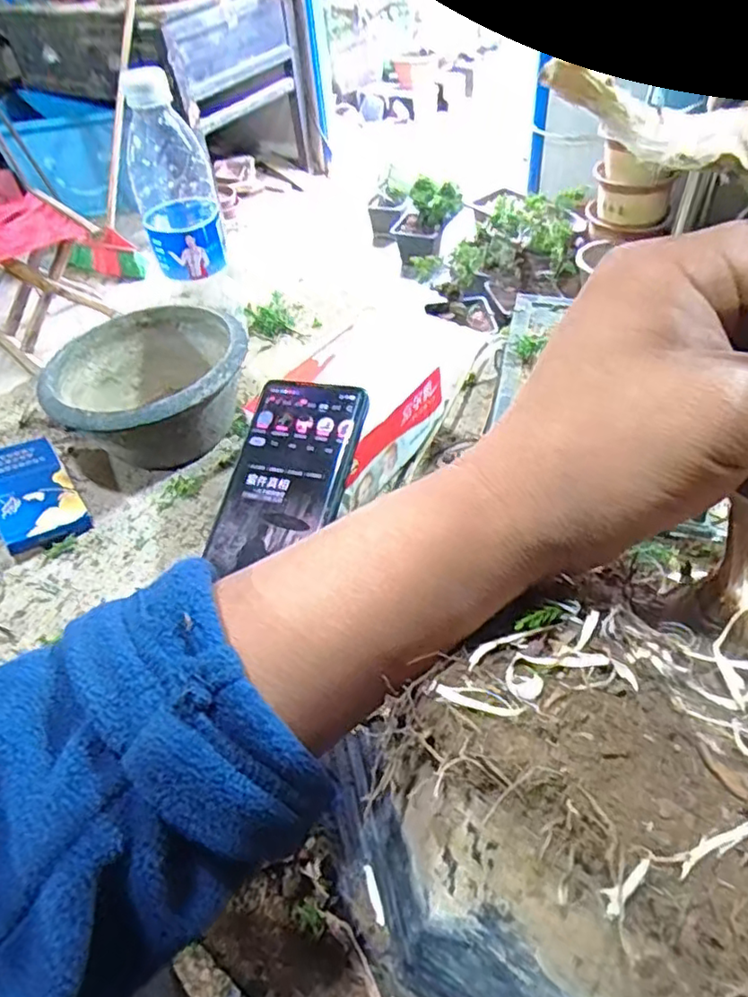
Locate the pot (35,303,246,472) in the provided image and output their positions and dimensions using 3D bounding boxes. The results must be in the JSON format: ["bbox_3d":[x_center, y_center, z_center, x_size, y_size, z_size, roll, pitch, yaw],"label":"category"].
[{"bbox_3d":[-0.172,-0.084,0.491,0.142,0.073,0.140,-3,48,3],"label":"pot"}]

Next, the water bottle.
[{"bbox_3d":[-0.158,-0.247,0.485,0.061,0.137,0.049,-20,49,-11],"label":"water bottle"}]

